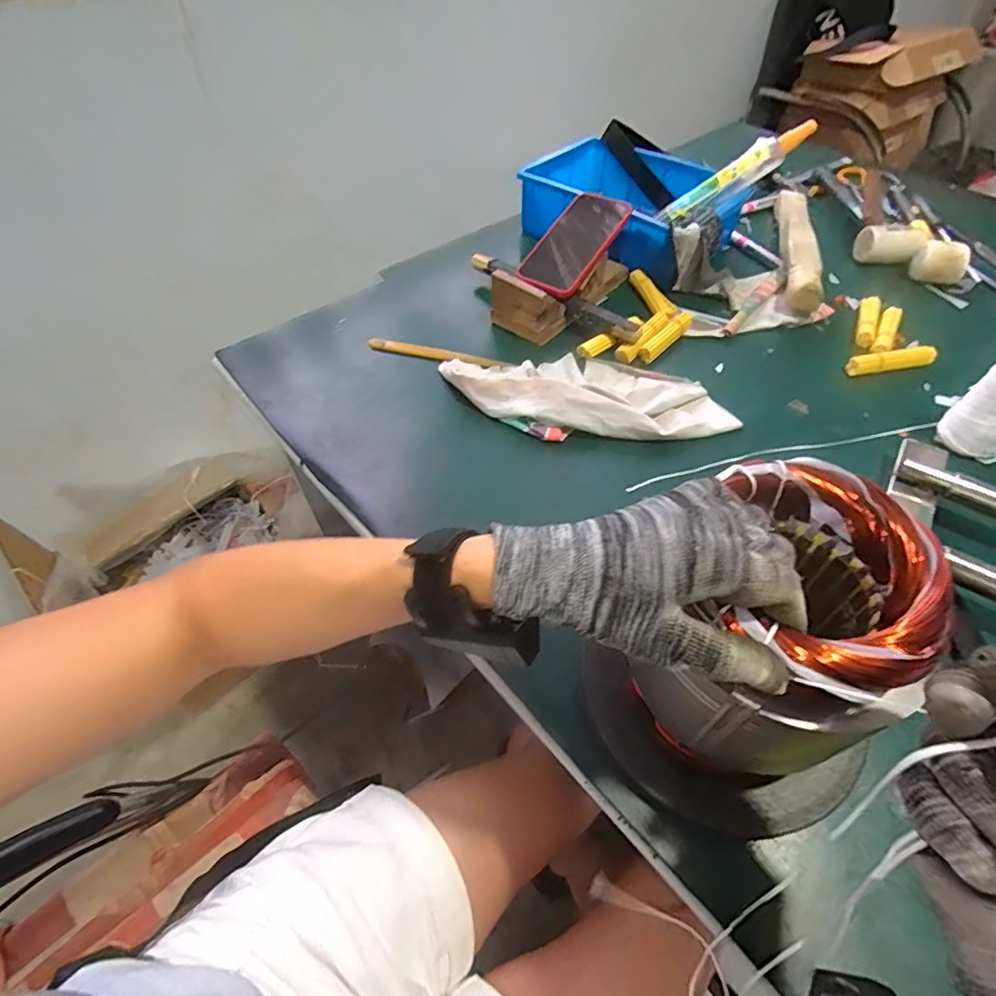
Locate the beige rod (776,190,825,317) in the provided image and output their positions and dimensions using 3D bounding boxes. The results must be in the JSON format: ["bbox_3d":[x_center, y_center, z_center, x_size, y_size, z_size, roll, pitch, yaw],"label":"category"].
[{"bbox_3d":[0.417,-0.360,0.741,0.041,0.035,0.318,12,52,10],"label":"beige rod"}]

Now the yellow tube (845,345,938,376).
[{"bbox_3d":[0.457,-0.157,0.614,0.107,0.022,0.022,-10,52,-8],"label":"yellow tube"}]

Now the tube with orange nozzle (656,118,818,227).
[{"bbox_3d":[0.326,-0.445,0.734,0.203,0.036,0.026,-24,45,28],"label":"tube with orange nozzle"}]

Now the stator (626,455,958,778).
[{"bbox_3d":[0.161,0.076,0.320,0.113,0.151,0.138,28,57,21],"label":"stator"}]

